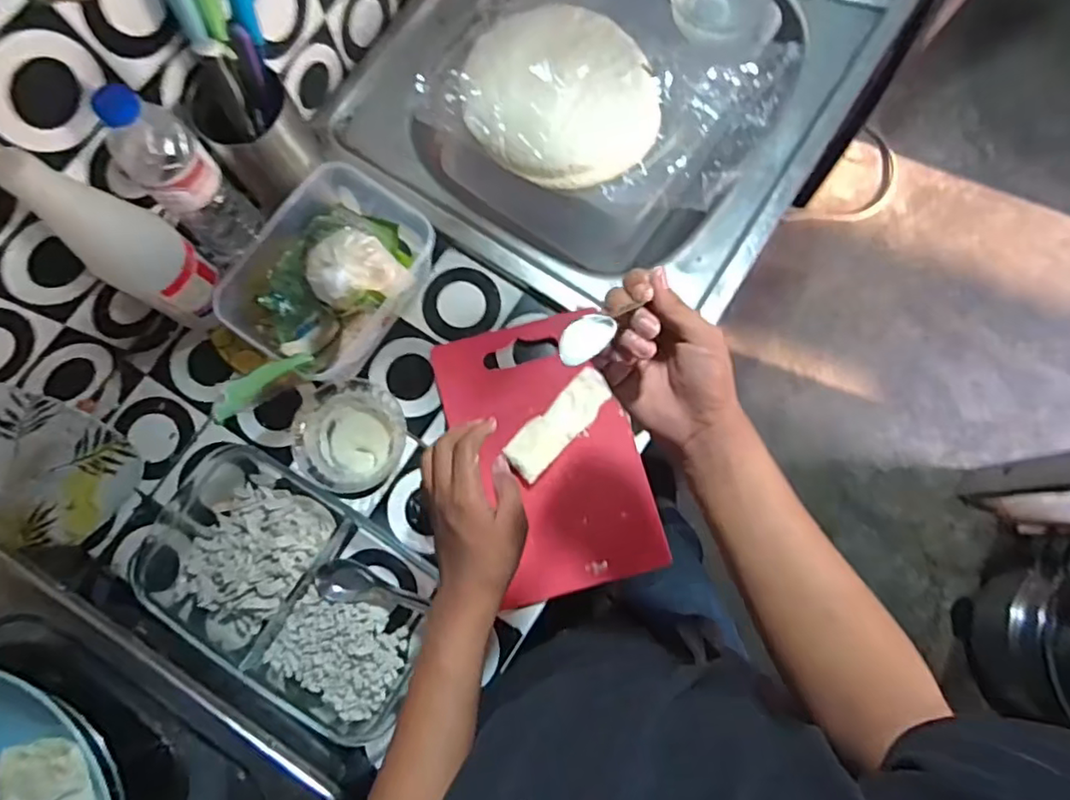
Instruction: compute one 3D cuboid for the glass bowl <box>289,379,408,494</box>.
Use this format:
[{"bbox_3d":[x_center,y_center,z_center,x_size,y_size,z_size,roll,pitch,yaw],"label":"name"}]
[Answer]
[{"bbox_3d":[-0.187,0.037,0.614,0.113,0.050,0.106,0,79,0],"label":"glass bowl"}]

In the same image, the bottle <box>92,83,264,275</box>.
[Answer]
[{"bbox_3d":[-0.322,-0.196,0.557,0.069,0.214,0.069,-43,82,-7],"label":"bottle"}]

